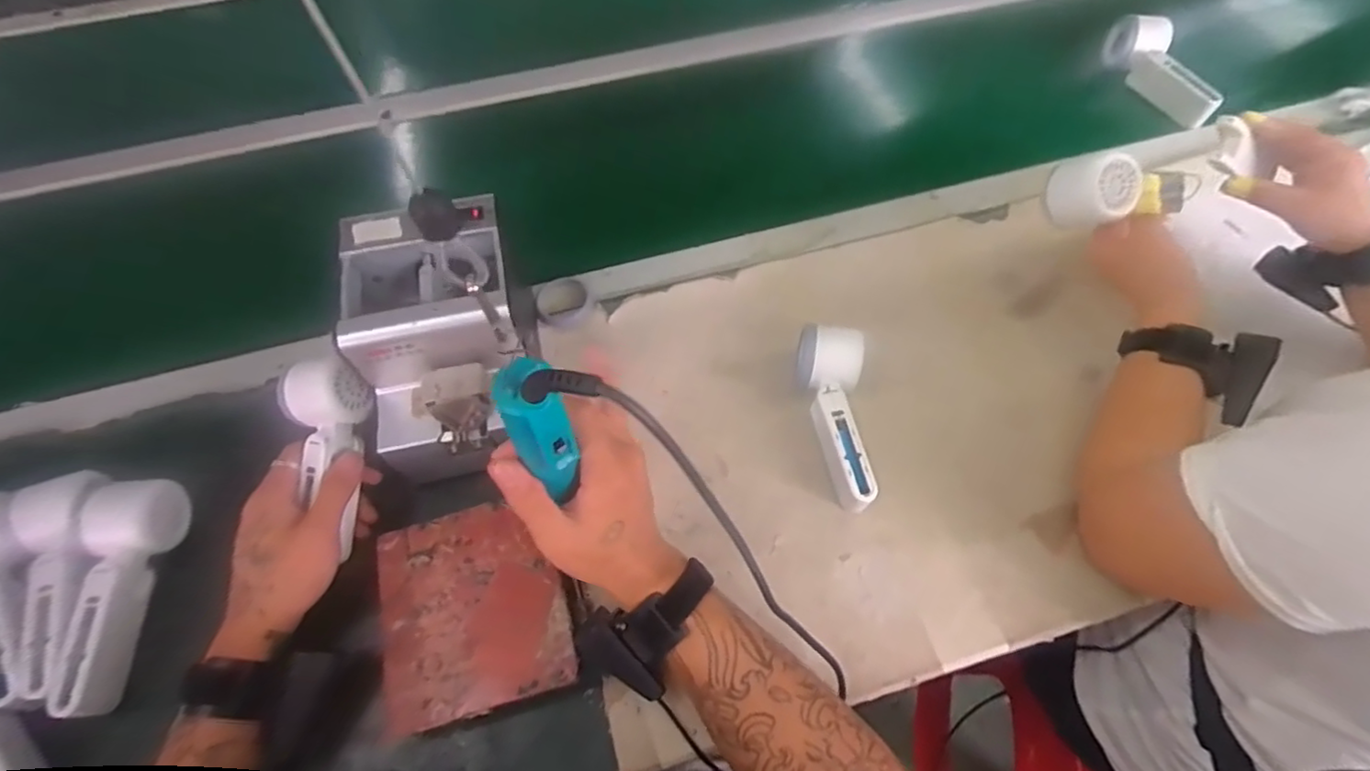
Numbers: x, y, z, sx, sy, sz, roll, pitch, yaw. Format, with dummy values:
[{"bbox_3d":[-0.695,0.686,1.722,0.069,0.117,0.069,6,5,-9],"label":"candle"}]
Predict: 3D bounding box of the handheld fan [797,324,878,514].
[{"bbox_3d":[0.125,0.023,0.530,0.056,0.051,0.157,2,61,2],"label":"handheld fan"}]

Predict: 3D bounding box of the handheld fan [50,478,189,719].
[{"bbox_3d":[-0.412,0.151,0.456,0.050,0.050,0.152,-6,61,-2],"label":"handheld fan"}]

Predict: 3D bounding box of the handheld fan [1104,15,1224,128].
[{"bbox_3d":[0.562,-0.369,0.734,0.047,0.047,0.168,-12,62,-5],"label":"handheld fan"}]

